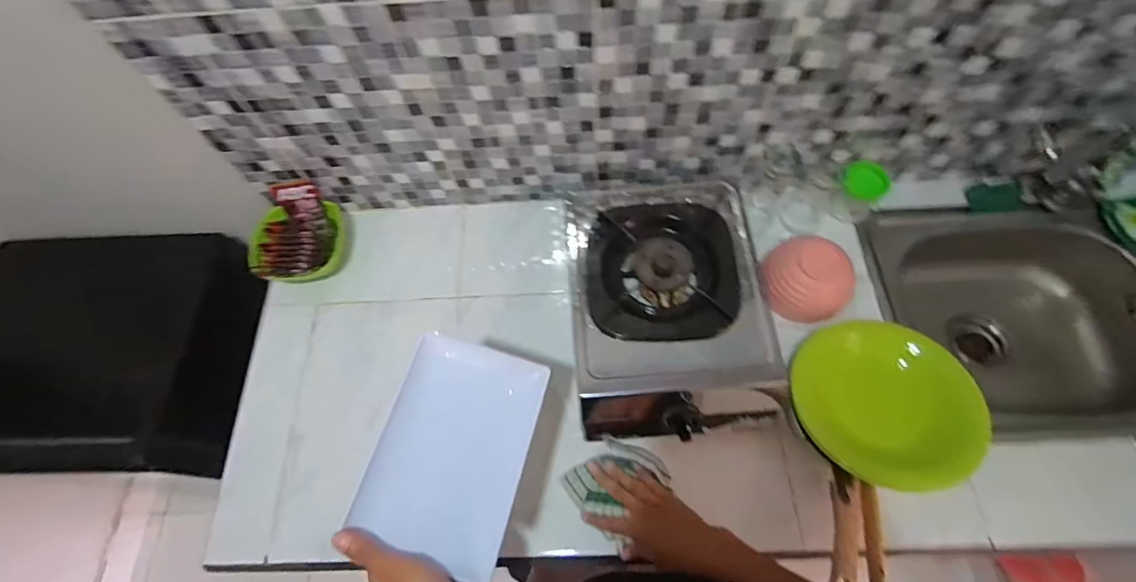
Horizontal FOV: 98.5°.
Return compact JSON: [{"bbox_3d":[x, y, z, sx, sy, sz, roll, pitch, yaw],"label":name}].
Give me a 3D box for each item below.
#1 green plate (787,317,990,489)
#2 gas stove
[{"bbox_3d":[0.428,0.149,0.651,0.223,0.032,0.211,-1,82,6],"label":"green plate"},{"bbox_3d":[0.144,0.031,0.738,0.270,0.160,0.346,-5,65,1],"label":"gas stove"}]

